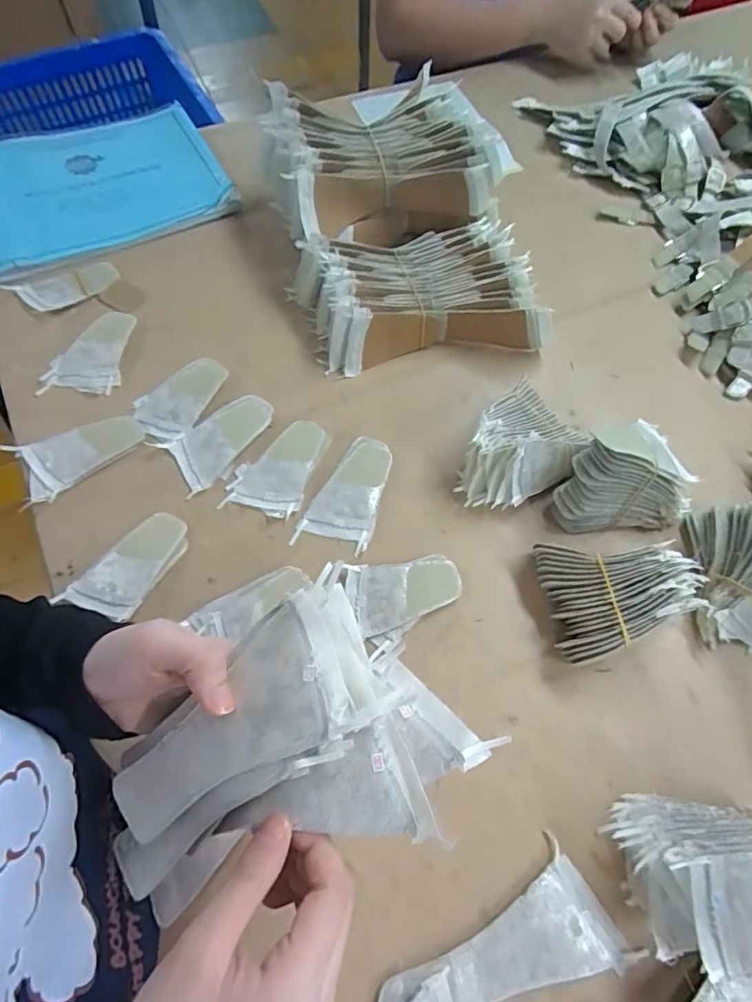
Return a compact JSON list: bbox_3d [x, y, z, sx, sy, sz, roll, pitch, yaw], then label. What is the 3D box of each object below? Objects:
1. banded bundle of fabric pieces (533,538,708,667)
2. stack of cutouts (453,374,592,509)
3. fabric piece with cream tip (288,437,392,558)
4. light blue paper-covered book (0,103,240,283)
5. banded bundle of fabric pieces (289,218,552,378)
[{"bbox_3d":[0.186,0.070,0.420,0.103,0.060,0.092,-9,66,-6],"label":"banded bundle of fabric pieces"},{"bbox_3d":[0.123,-0.043,0.466,0.111,0.066,0.082,-40,72,-18],"label":"stack of cutouts"},{"bbox_3d":[-0.024,-0.011,0.476,0.062,0.008,0.111,16,66,6],"label":"fabric piece with cream tip"},{"bbox_3d":[-0.337,-0.365,0.626,0.293,0.029,0.207,-27,69,-14],"label":"light blue paper-covered book"},{"bbox_3d":[0.040,-0.214,0.550,0.238,0.058,0.144,-7,65,-5],"label":"banded bundle of fabric pieces"}]

